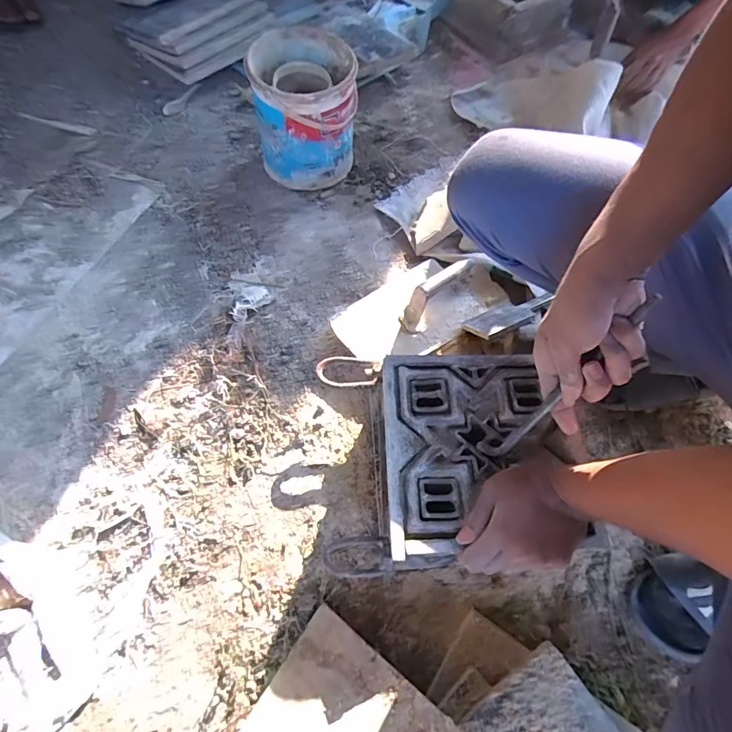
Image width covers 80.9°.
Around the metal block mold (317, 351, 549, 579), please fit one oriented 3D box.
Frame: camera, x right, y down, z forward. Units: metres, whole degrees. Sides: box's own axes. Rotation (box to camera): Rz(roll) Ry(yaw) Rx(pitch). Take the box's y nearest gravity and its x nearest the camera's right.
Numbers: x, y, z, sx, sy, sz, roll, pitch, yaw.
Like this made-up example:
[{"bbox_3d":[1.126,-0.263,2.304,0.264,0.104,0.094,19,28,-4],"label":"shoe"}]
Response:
[{"bbox_3d":[0.080,0.113,0.530,0.248,0.112,0.246,-3,63,-3],"label":"metal block mold"}]

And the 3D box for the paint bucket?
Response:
[{"bbox_3d":[-0.106,-0.443,0.775,0.165,0.205,0.171,1,63,-1],"label":"paint bucket"}]

